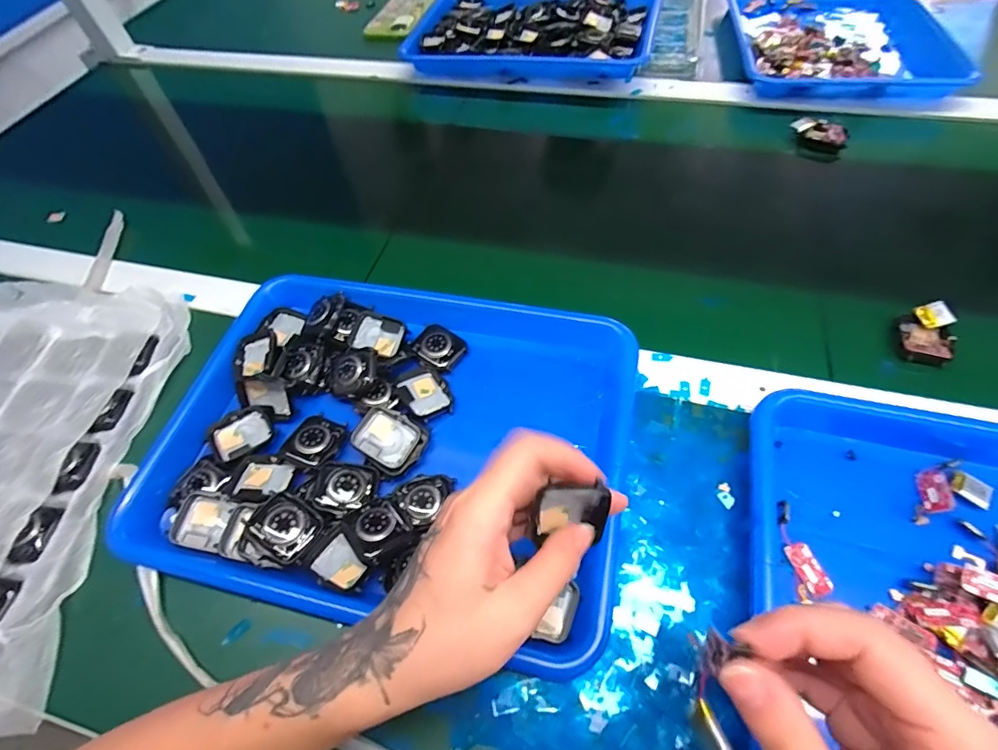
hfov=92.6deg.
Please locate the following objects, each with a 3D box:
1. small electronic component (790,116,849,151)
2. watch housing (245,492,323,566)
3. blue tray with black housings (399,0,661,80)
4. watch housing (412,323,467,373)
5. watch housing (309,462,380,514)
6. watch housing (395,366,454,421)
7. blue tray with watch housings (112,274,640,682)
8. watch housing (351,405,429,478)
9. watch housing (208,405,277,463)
[{"bbox_3d":[0.360,-0.271,0.536,0.059,0.021,0.024,29,65,21],"label":"small electronic component"},{"bbox_3d":[-0.140,0.100,0.312,0.043,0.017,0.035,27,64,20],"label":"watch housing"},{"bbox_3d":[0.048,-0.493,0.668,0.326,0.042,0.236,6,59,9],"label":"blue tray with black housings"},{"bbox_3d":[-0.050,-0.024,0.400,0.042,0.007,0.034,32,66,22],"label":"watch housing"},{"bbox_3d":[-0.107,0.079,0.335,0.039,0.013,0.035,10,60,11],"label":"watch housing"},{"bbox_3d":[-0.058,0.013,0.375,0.036,0.010,0.045,-33,61,-14],"label":"watch housing"},{"bbox_3d":[-0.076,0.040,0.358,0.333,0.043,0.262,10,60,11],"label":"blue tray with watch housings"},{"bbox_3d":[-0.080,0.049,0.351,0.049,0.012,0.041,30,64,3],"label":"watch housing"},{"bbox_3d":[-0.197,0.045,0.369,0.047,0.009,0.036,-36,62,-16],"label":"watch housing"}]

